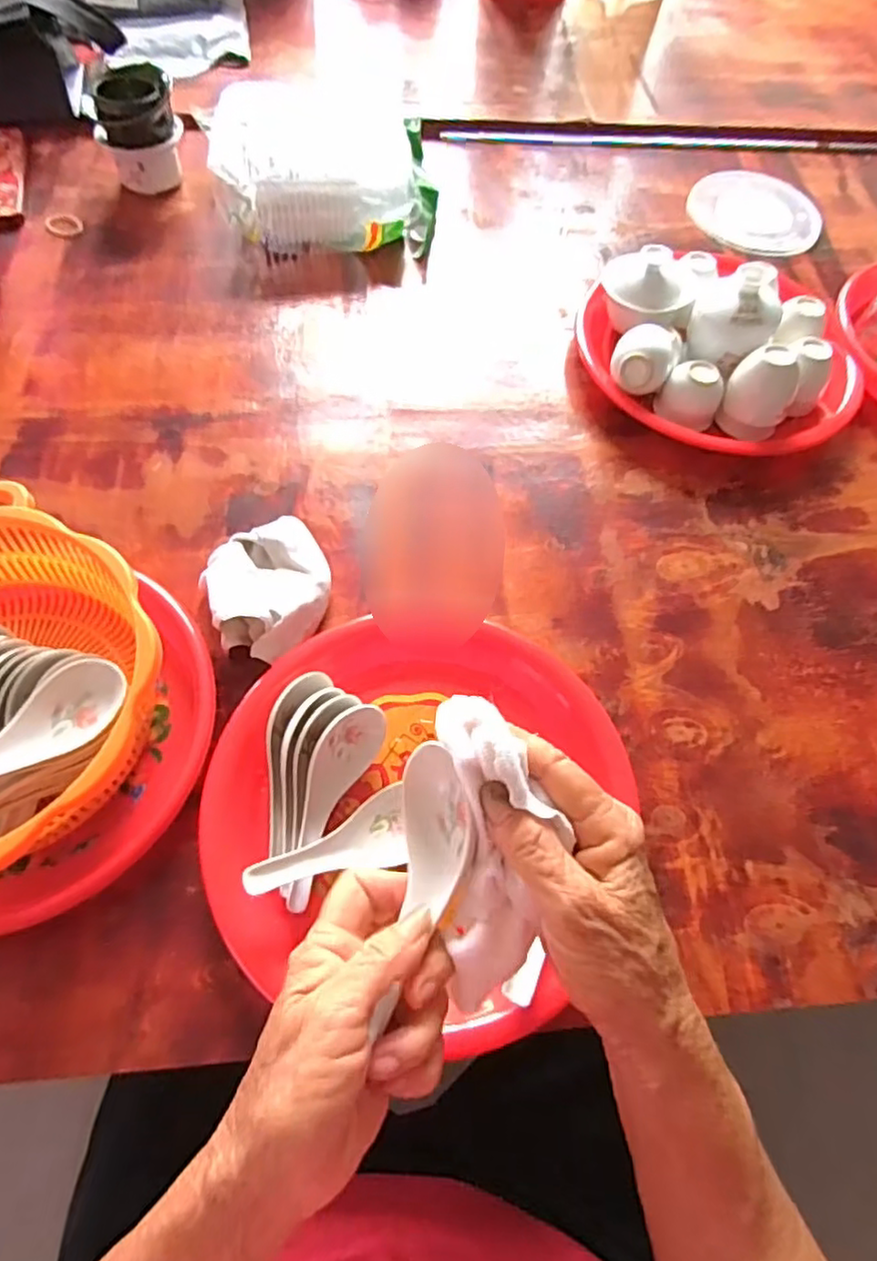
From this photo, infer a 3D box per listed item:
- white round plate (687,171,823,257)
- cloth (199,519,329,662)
[{"bbox_3d":[0.346,-0.464,0.728,0.116,0.016,0.143,-36,71,-19],"label":"white round plate"},{"bbox_3d":[-0.118,-0.030,0.465,0.088,0.042,0.098,-28,69,-16],"label":"cloth"}]

